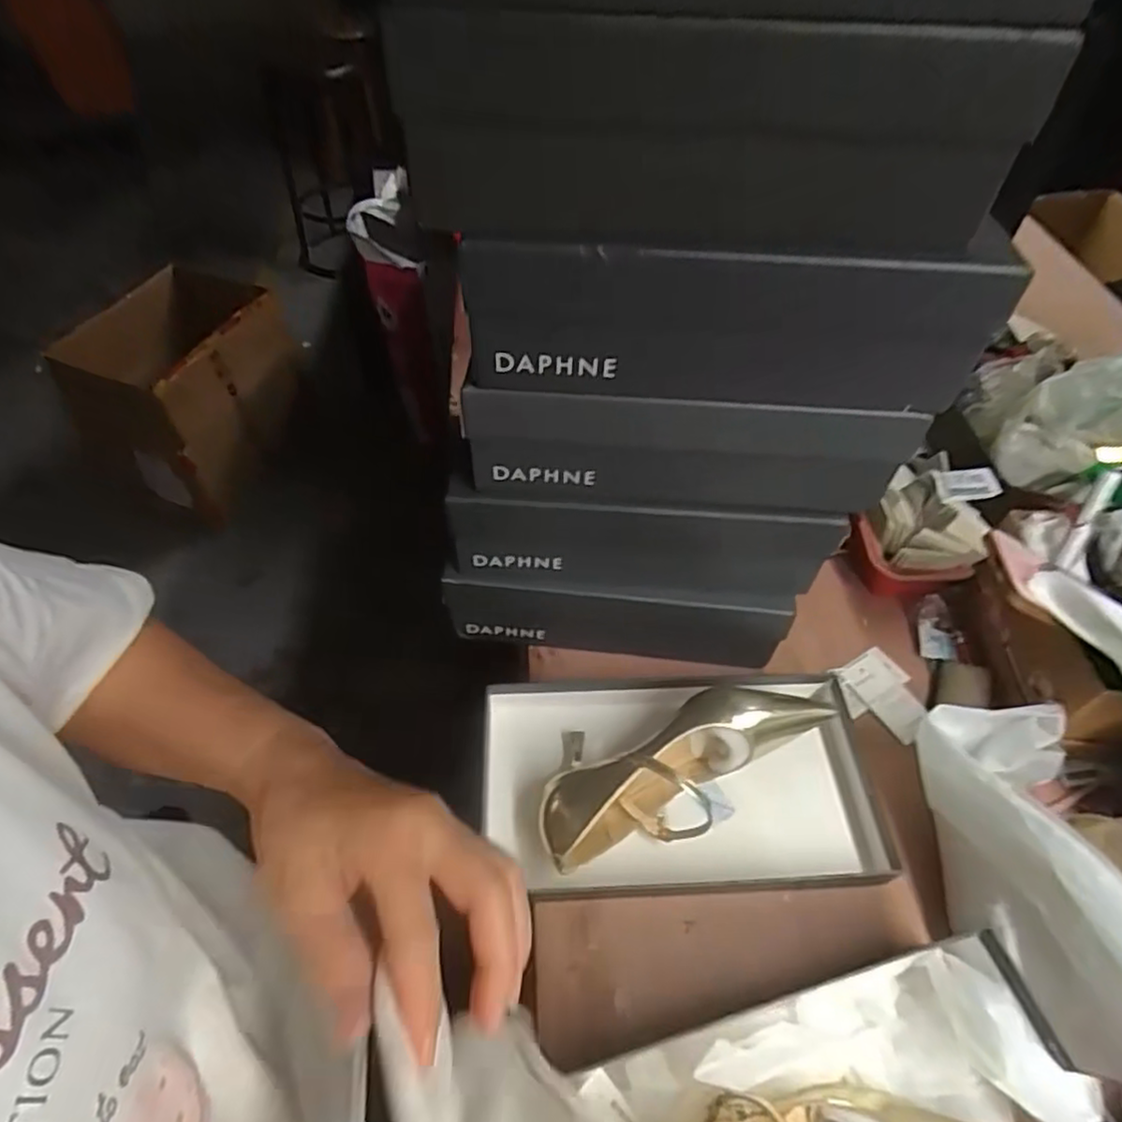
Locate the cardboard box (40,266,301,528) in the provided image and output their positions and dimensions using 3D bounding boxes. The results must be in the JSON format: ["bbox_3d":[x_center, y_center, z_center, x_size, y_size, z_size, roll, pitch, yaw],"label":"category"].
[{"bbox_3d":[-0.825,-0.394,1.487,0.335,0.353,0.389,23,55,17],"label":"cardboard box"}]

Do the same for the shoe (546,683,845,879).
[{"bbox_3d":[0.094,0.154,0.522,0.231,0.077,0.108,-12,52,-10],"label":"shoe"}]

